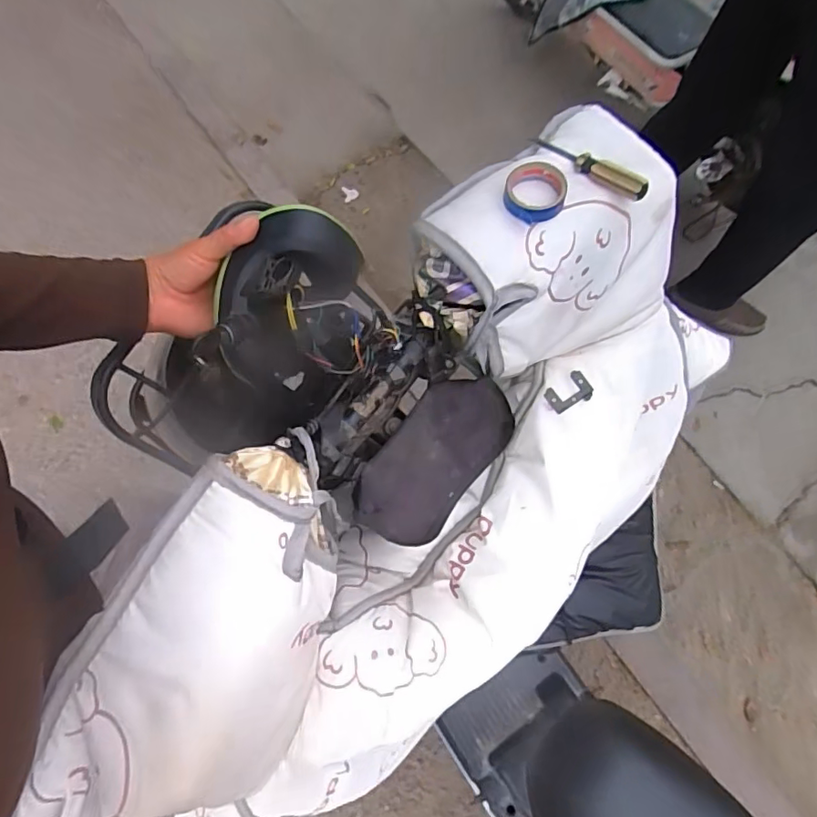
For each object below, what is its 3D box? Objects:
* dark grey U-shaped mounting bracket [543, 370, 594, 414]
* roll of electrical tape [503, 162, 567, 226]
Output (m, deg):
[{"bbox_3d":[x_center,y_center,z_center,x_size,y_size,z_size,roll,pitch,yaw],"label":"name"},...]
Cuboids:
[{"bbox_3d":[0.171,-0.017,0.571,0.047,0.006,0.032,-32,74,2],"label":"dark grey U-shaped mounting bracket"},{"bbox_3d":[0.106,-0.181,0.452,0.050,0.017,0.052,6,68,2],"label":"roll of electrical tape"}]

